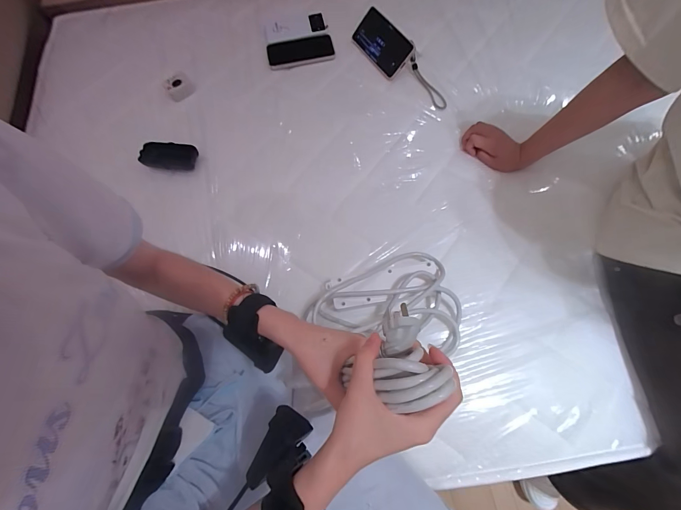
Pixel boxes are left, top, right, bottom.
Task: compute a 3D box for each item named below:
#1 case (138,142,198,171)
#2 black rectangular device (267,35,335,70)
[{"bbox_3d":[-0.354,-0.205,0.634,0.112,0.018,0.054,7,71,5],"label":"case"},{"bbox_3d":[-0.098,-0.500,0.756,0.158,0.014,0.089,-10,70,-1],"label":"black rectangular device"}]

